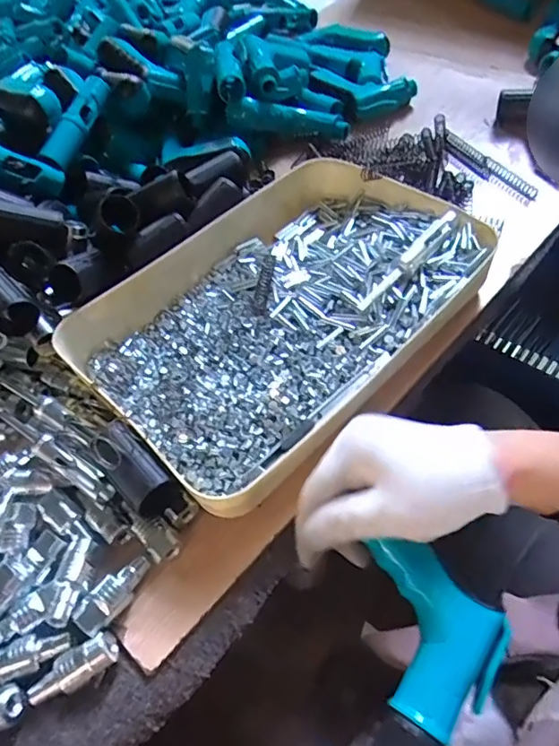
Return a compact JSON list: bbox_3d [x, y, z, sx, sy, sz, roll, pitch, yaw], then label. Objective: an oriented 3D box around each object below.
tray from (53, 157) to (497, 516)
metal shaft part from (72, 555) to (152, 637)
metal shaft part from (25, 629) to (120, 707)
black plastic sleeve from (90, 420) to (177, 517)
[{"bbox_3d":[0.005,-0.064,0.437,0.239,0.046,0.333,35,64,29],"label":"tray"},{"bbox_3d":[-0.102,0.137,0.324,0.022,0.018,0.051,34,64,29],"label":"metal shaft part"},{"bbox_3d":[-0.121,0.174,0.303,0.054,0.020,0.021,-28,54,-13],"label":"metal shaft part"},{"bbox_3d":[-0.096,0.066,0.346,0.030,0.036,0.066,-40,57,-21],"label":"black plastic sleeve"}]

